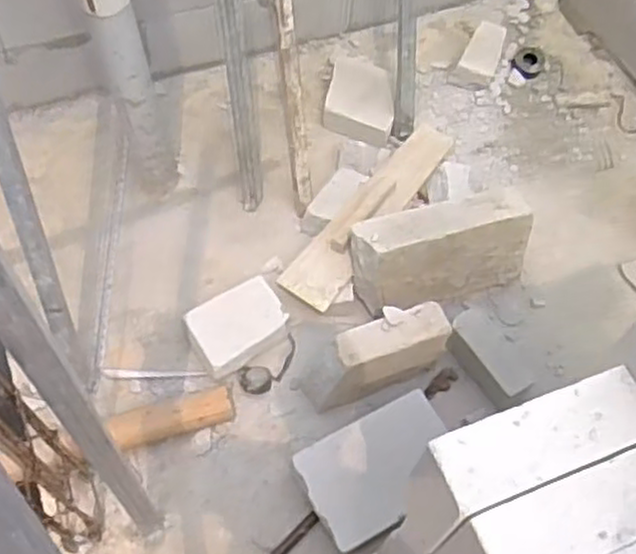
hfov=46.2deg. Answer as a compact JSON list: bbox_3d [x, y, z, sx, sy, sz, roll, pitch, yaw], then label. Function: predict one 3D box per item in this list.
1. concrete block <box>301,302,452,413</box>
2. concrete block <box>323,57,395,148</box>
[{"bbox_3d":[0.123,0.166,1.475,0.289,0.188,0.098,-22,63,-16],"label":"concrete block"},{"bbox_3d":[0.108,-0.441,1.894,0.174,0.077,0.201,10,59,2],"label":"concrete block"}]

